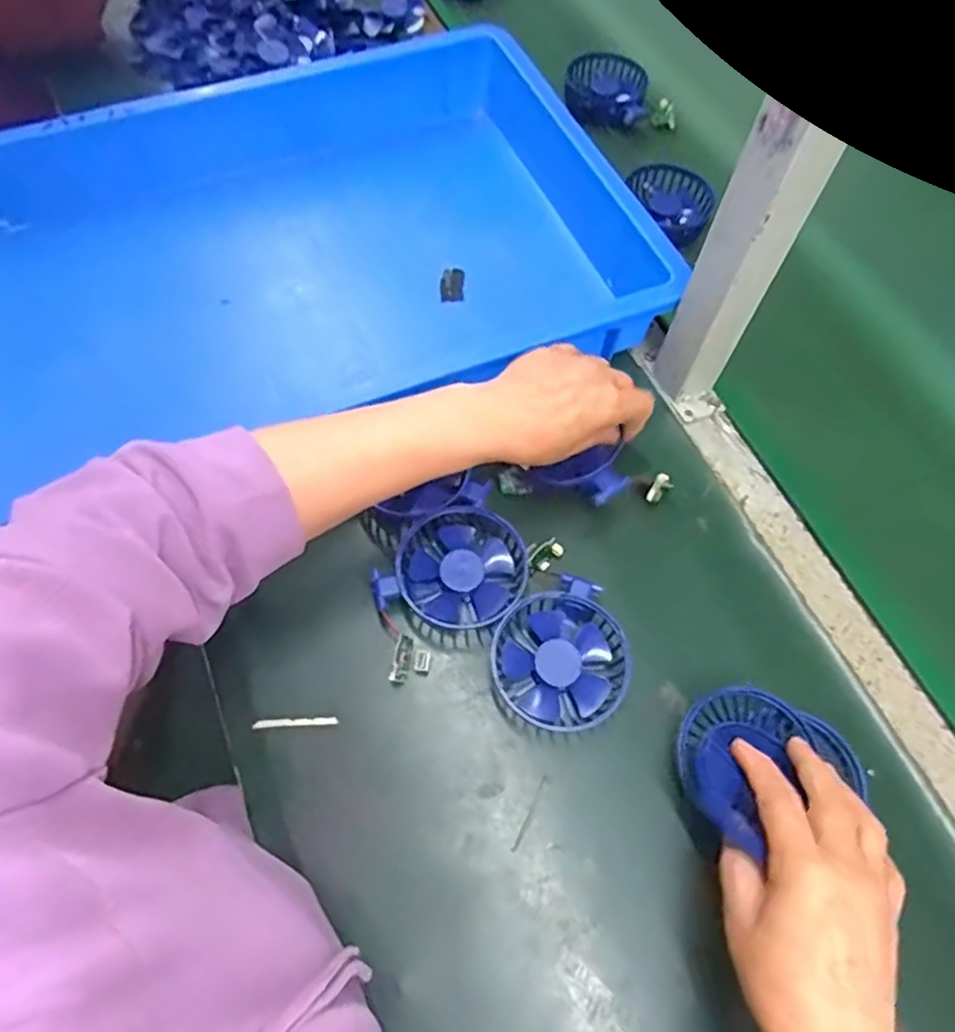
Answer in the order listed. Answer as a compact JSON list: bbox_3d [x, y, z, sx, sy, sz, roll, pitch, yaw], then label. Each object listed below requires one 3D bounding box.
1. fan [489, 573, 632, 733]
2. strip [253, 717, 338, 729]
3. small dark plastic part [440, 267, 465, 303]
[{"bbox_3d":[0.054,0.097,0.445,0.091,0.032,0.089,2,63,-3],"label":"fan"},{"bbox_3d":[-0.119,0.135,0.434,0.053,0.004,0.006,-1,63,-4],"label":"strip"},{"bbox_3d":[-0.022,-0.203,0.584,0.021,0.006,0.040,4,63,-2],"label":"small dark plastic part"}]

